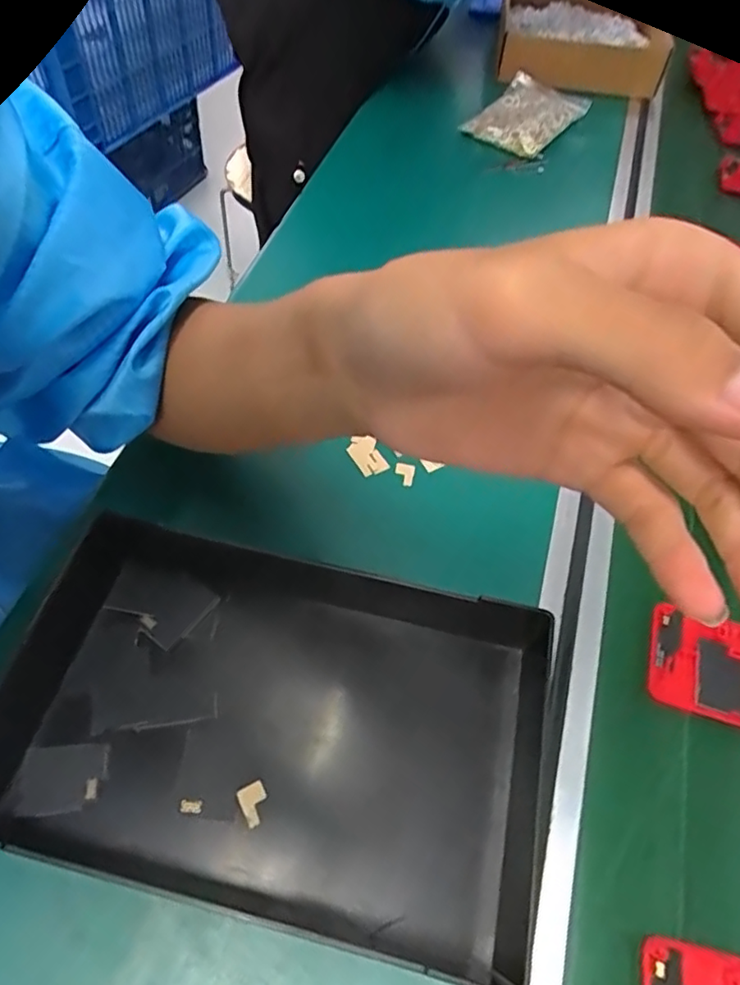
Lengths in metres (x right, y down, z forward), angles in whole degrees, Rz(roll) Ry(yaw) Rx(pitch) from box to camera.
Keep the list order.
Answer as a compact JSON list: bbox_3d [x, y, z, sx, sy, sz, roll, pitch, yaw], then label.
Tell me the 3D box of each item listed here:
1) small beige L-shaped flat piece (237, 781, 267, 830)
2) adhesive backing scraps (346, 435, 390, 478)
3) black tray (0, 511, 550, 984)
[{"bbox_3d":[-0.057,0.154,0.298,0.012,0.004,0.018,-21,62,-17],"label":"small beige L-shaped flat piece"},{"bbox_3d":[-0.002,-0.026,0.430,0.020,0.009,0.029,-22,62,-19],"label":"adhesive backing scraps"},{"bbox_3d":[-0.053,0.114,0.318,0.284,0.034,0.176,13,58,4],"label":"black tray"}]

